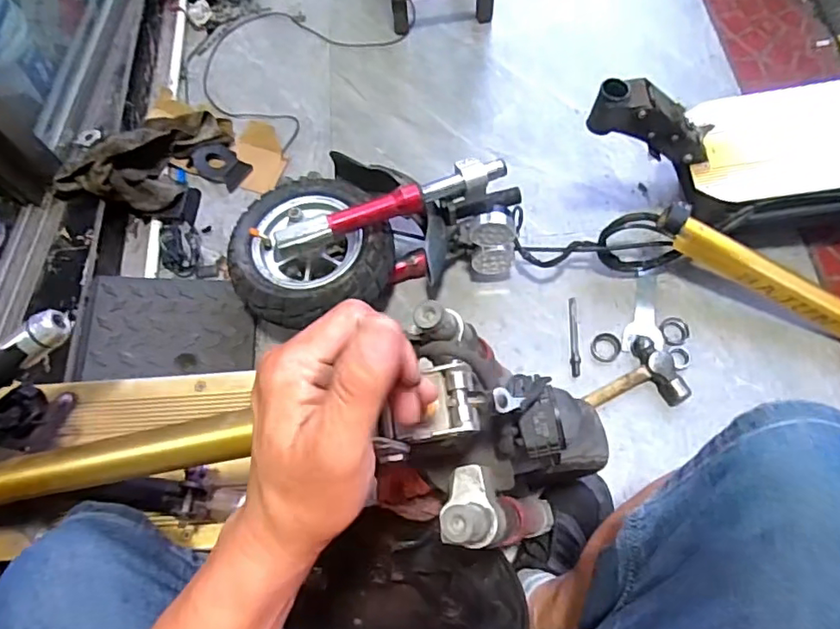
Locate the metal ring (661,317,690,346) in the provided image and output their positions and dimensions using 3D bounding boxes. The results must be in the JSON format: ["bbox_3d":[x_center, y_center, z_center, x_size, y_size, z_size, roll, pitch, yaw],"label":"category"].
[{"bbox_3d":[0.404,0.026,0.883,0.042,0.010,0.047,-4,66,-2],"label":"metal ring"}]

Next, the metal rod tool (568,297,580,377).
[{"bbox_3d":[0.247,0.035,0.896,0.014,0.008,0.134,3,65,1],"label":"metal rod tool"}]

